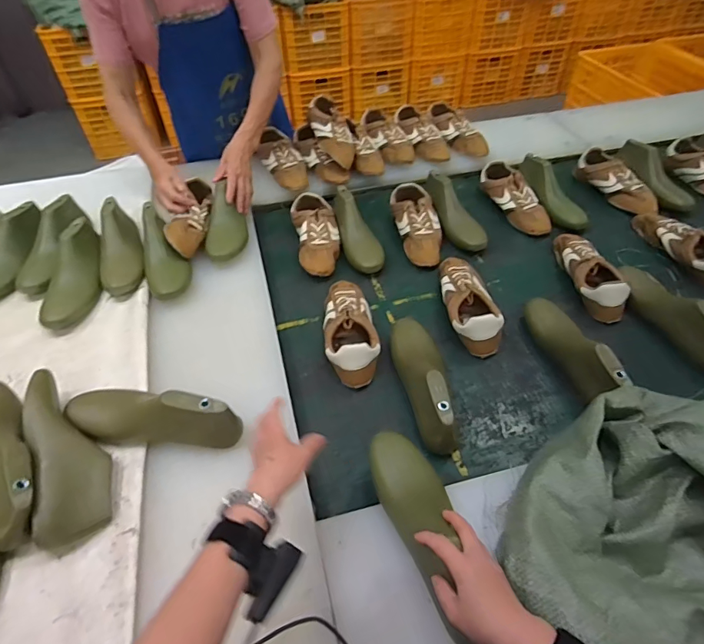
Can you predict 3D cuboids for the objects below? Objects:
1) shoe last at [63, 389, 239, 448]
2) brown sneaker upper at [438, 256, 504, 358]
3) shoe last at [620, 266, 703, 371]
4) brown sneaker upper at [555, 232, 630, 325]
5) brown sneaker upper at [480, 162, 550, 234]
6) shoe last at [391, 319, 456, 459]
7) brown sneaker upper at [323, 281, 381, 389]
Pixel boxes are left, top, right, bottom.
[{"bbox_3d":[-0.306,0.141,0.673,0.273,0.079,0.088,10,49,11],"label":"shoe last"},{"bbox_3d":[0.237,-0.047,0.913,0.097,0.075,0.244,-1,48,1],"label":"brown sneaker upper"},{"bbox_3d":[0.621,-0.019,0.875,0.076,0.104,0.242,-9,48,-6],"label":"shoe last"},{"bbox_3d":[0.515,-0.116,0.975,0.096,0.080,0.260,-7,48,-4],"label":"brown sneaker upper"},{"bbox_3d":[0.419,-0.315,1.155,0.094,0.080,0.267,-12,49,-9],"label":"brown sneaker upper"},{"bbox_3d":[0.133,0.088,0.779,0.093,0.099,0.273,-7,48,-5],"label":"shoe last"},{"bbox_3d":[-0.005,0.003,0.872,0.098,0.069,0.251,-4,48,-2],"label":"brown sneaker upper"}]

